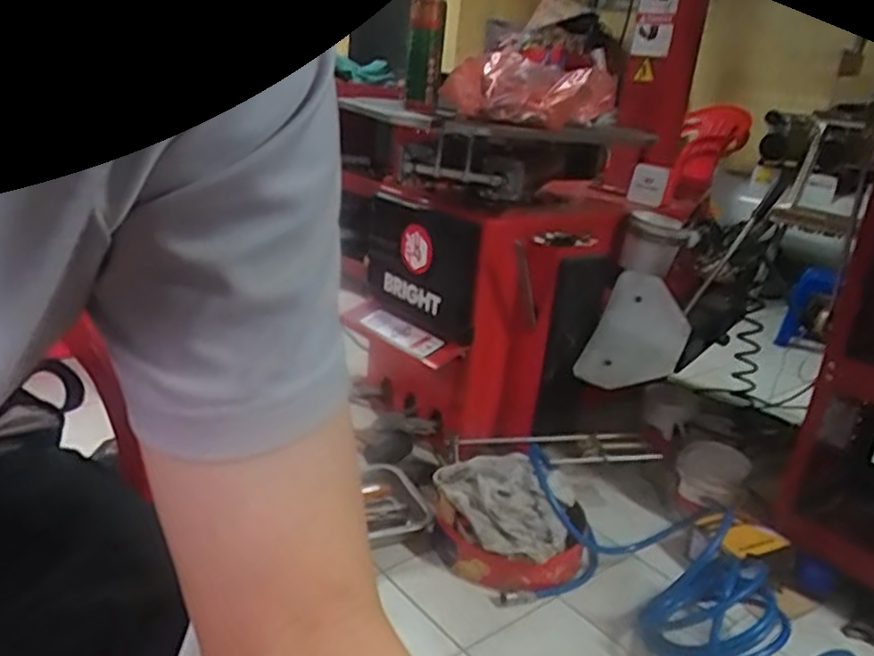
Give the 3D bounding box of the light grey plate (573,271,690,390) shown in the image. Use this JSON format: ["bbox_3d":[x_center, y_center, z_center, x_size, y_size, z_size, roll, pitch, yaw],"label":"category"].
[{"bbox_3d":[0.373,0.014,1.302,0.175,0.225,0.015,24,-3,42],"label":"light grey plate"}]

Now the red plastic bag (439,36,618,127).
[{"bbox_3d":[0.152,-0.424,1.195,0.289,0.138,0.155,12,21,17],"label":"red plastic bag"}]

